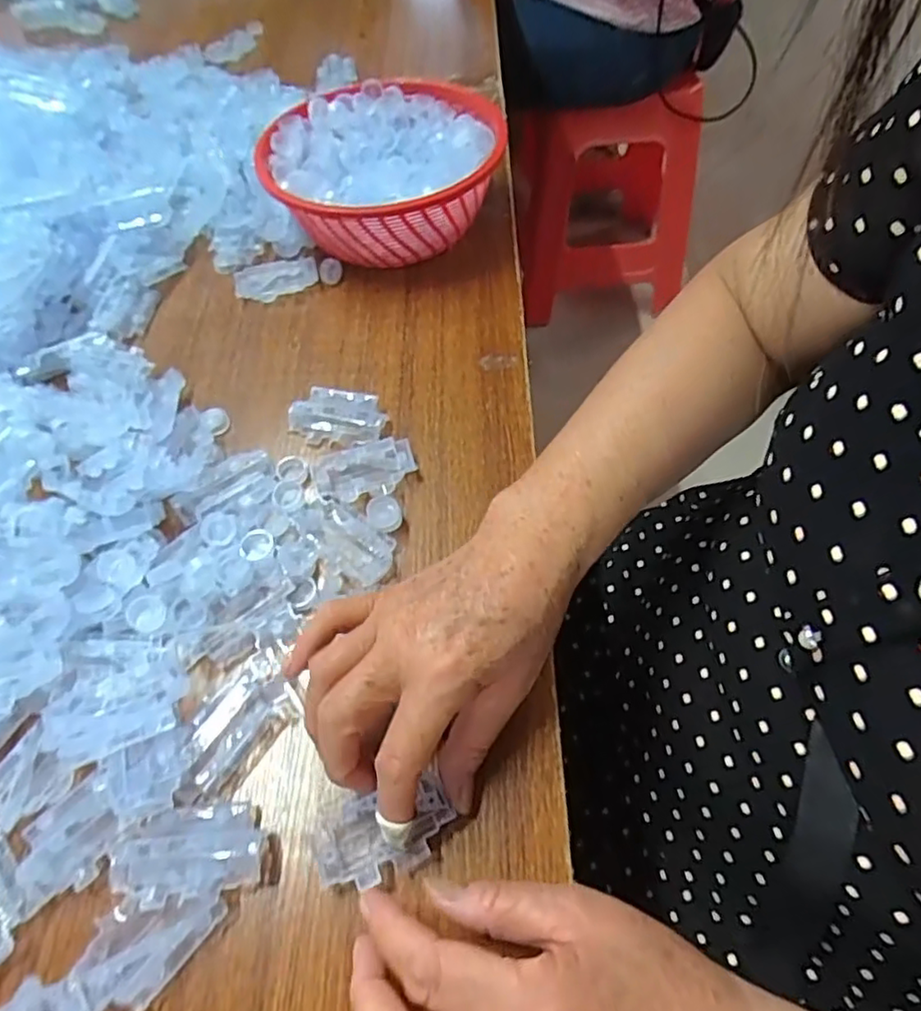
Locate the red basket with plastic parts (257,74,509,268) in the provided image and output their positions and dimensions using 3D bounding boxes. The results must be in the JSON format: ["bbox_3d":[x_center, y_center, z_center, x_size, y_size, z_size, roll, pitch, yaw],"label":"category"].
[{"bbox_3d":[-0.065,-0.274,0.554,0.184,0.090,0.180,-2,57,2],"label":"red basket with plastic parts"}]

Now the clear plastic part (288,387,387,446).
[{"bbox_3d":[-0.087,-0.065,0.454,0.066,0.013,0.039,5,57,7],"label":"clear plastic part"}]

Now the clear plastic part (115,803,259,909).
[{"bbox_3d":[-0.131,0.165,0.307,0.066,0.012,0.040,-11,57,-4],"label":"clear plastic part"}]

